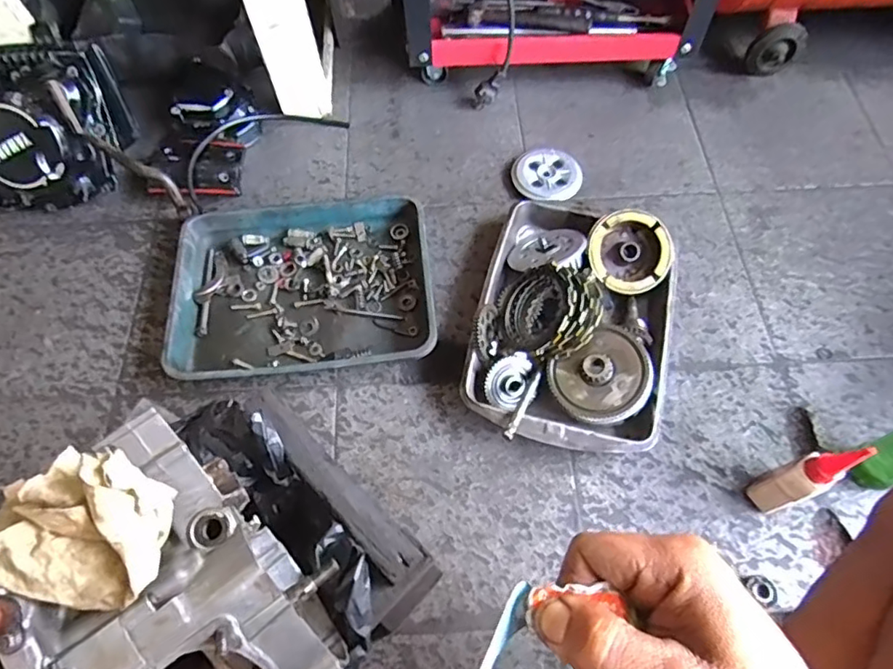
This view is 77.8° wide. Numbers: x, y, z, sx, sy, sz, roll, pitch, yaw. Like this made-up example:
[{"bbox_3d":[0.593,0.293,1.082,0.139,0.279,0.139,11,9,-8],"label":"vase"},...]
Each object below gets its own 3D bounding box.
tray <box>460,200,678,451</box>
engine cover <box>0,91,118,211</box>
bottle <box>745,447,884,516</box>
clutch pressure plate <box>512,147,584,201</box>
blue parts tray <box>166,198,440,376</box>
[{"bbox_3d":[0.180,-0.030,0.729,0.260,0.104,0.347,13,64,7],"label":"tray"},{"bbox_3d":[-0.626,-0.253,0.824,0.218,0.164,0.080,2,64,1],"label":"engine cover"},{"bbox_3d":[0.389,0.154,0.594,0.055,0.179,0.039,-21,65,-10],"label":"bottle"},{"bbox_3d":[0.161,-0.260,0.898,0.111,0.020,0.105,0,64,0],"label":"clutch pressure plate"},{"bbox_3d":[-0.201,-0.072,0.790,0.354,0.046,0.273,-4,64,-2],"label":"blue parts tray"}]

